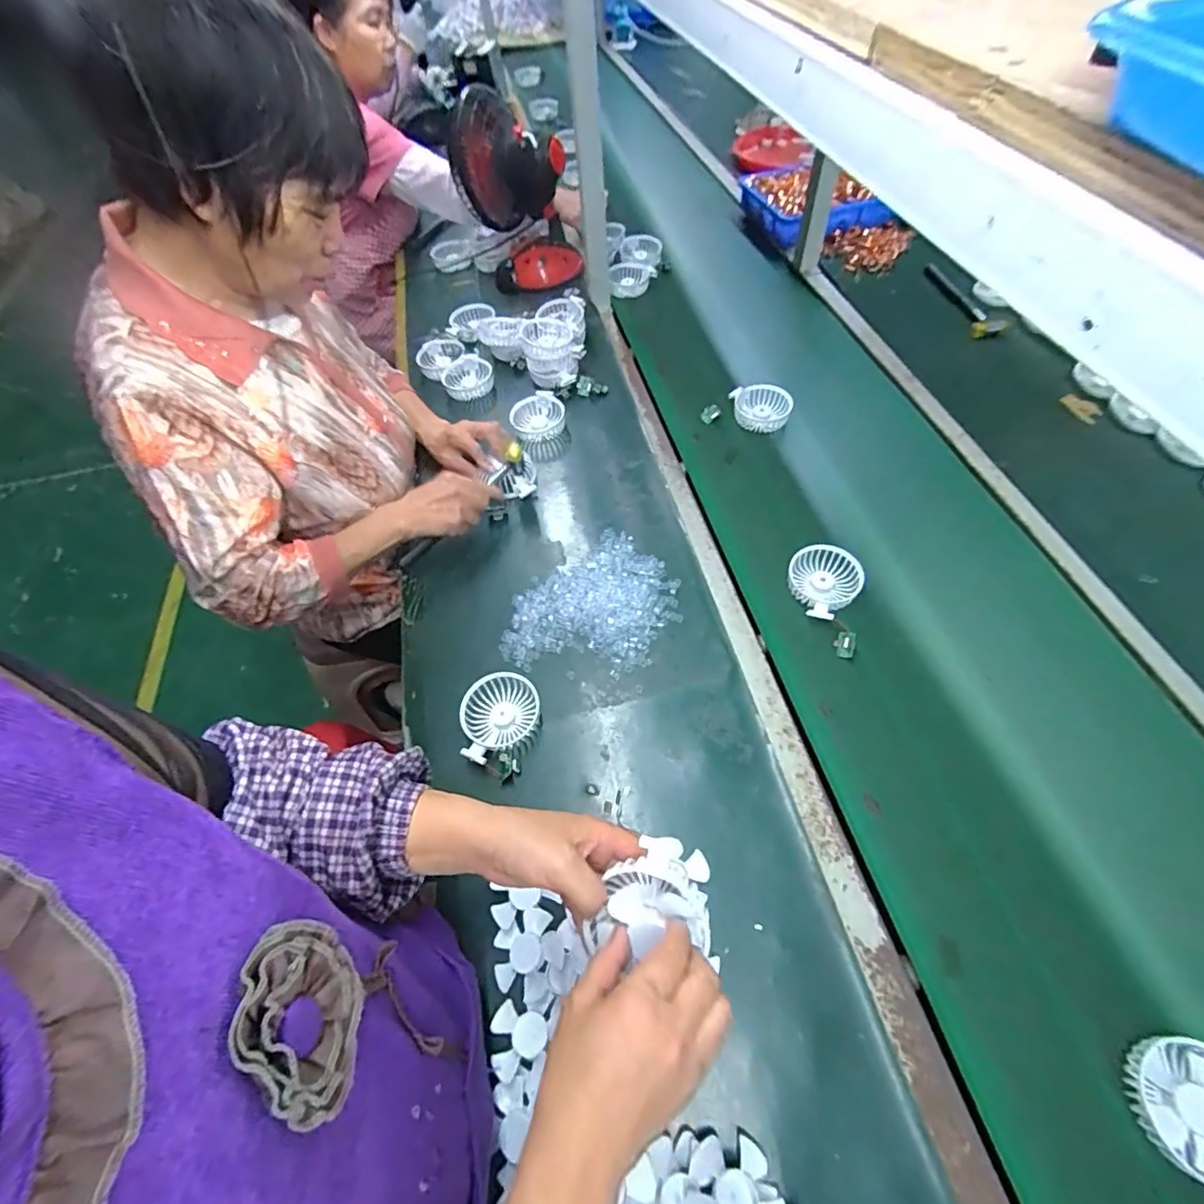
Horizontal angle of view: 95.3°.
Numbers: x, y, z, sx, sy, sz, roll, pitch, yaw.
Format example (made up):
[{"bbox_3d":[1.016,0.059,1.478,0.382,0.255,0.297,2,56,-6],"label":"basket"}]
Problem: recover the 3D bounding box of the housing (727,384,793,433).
[{"bbox_3d":[0.263,-0.324,0.909,0.090,0.031,0.093,-2,57,3],"label":"housing"}]

